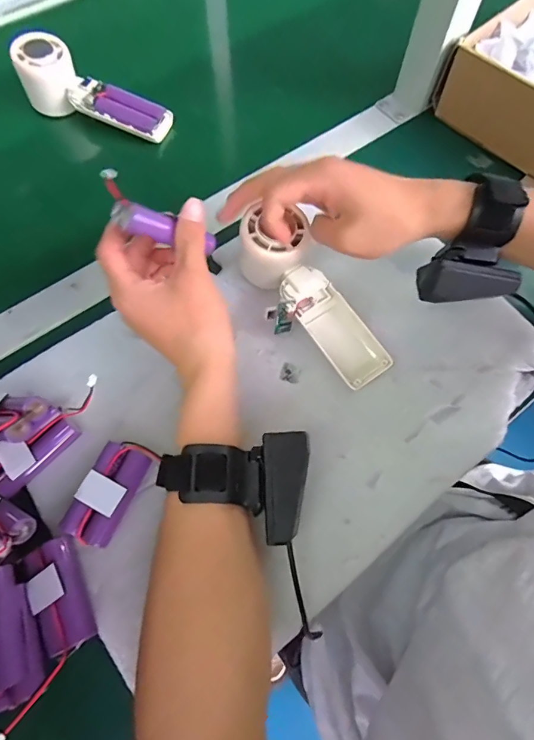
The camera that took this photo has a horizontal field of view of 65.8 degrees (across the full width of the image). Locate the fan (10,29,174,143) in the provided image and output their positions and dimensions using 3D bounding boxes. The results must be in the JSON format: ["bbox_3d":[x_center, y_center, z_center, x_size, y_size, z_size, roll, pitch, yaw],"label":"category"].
[{"bbox_3d":[-0.186,-0.294,0.449,0.163,0.055,0.046,23,63,-5],"label":"fan"}]

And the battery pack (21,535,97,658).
[{"bbox_3d":[-0.136,0.147,0.268,0.037,0.021,0.066,-30,71,-12],"label":"battery pack"}]

